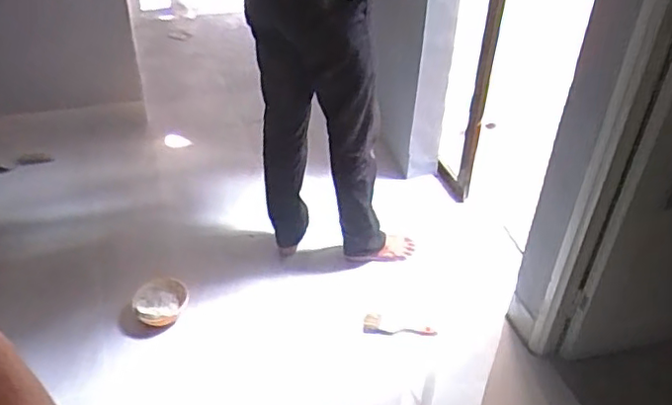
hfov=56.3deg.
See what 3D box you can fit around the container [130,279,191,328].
[{"bbox_3d":[-0.492,0.290,1.754,0.154,0.071,0.135,-1,38,-4],"label":"container"}]

